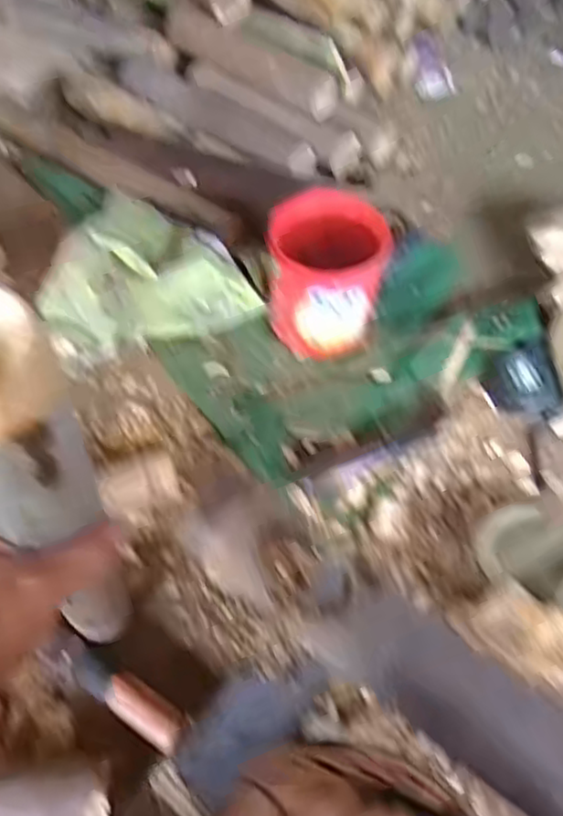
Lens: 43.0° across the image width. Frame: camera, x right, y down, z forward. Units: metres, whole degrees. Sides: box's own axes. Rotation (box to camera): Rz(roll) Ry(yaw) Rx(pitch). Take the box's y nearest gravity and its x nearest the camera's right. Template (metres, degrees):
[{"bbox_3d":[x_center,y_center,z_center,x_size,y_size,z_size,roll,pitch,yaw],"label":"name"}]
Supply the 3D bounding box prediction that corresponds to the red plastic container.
[{"bbox_3d":[0.053,-0.164,0.890,0.141,0.147,0.136,8,62,2],"label":"red plastic container"}]

